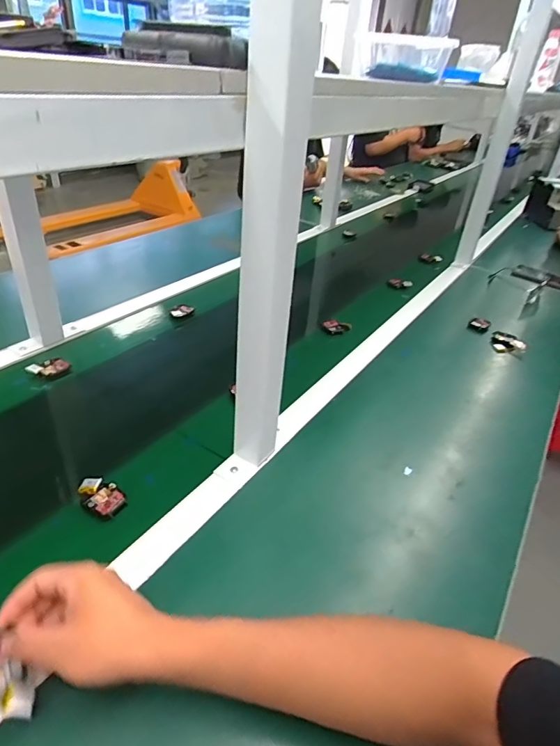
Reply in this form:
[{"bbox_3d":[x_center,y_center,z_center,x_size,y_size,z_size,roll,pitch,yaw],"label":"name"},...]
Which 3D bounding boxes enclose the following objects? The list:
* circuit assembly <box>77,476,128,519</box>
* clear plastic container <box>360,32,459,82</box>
[{"bbox_3d":[-0.201,0.139,0.515,0.056,0.014,0.037,27,40,28],"label":"circuit assembly"},{"bbox_3d":[0.216,-0.545,0.784,0.152,0.066,0.117,7,34,3],"label":"clear plastic container"}]

